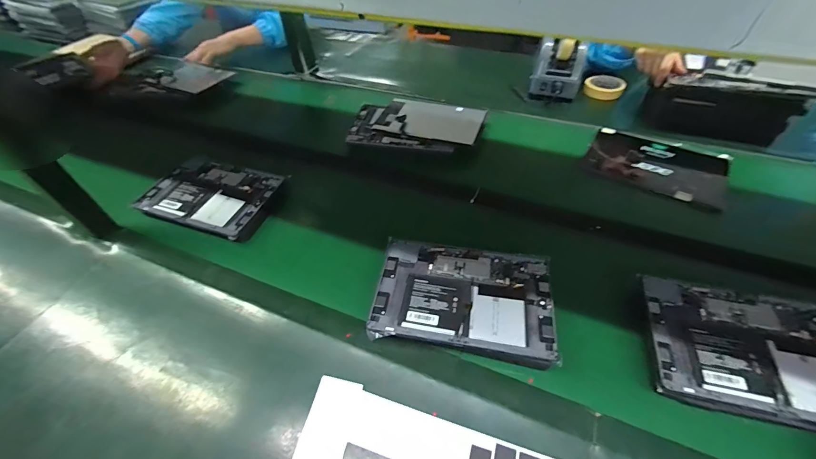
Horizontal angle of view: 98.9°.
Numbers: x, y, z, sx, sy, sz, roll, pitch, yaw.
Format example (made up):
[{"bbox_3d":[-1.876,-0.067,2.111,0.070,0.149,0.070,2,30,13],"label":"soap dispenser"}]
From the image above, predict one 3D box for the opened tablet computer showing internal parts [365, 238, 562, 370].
[{"bbox_3d":[0.083,0.095,0.522,0.253,0.021,0.175,7,51,7],"label":"opened tablet computer showing internal parts"}]

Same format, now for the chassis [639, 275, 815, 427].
[{"bbox_3d":[0.449,0.151,0.450,0.251,0.017,0.168,10,51,10],"label":"chassis"}]

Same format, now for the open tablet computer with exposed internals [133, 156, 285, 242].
[{"bbox_3d":[-0.381,-0.072,0.689,0.244,0.012,0.176,14,52,13],"label":"open tablet computer with exposed internals"}]

